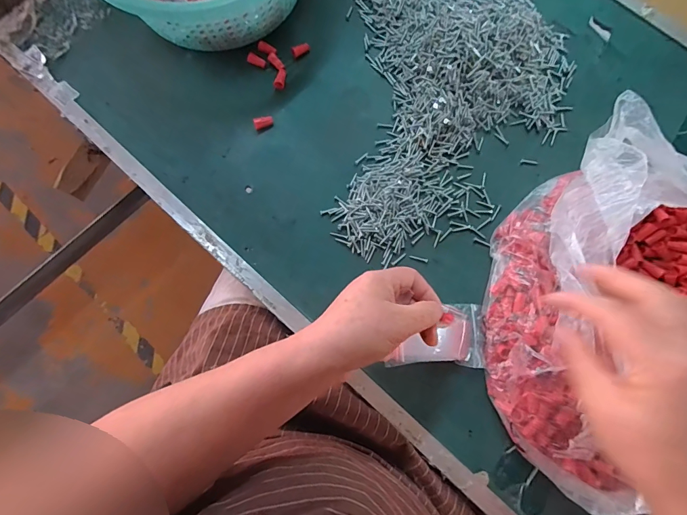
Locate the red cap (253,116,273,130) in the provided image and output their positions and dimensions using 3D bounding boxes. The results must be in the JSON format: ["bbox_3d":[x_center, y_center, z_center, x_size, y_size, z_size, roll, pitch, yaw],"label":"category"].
[{"bbox_3d":[-0.097,-0.163,0.458,0.023,0.013,0.013,-26,79,-5],"label":"red cap"}]

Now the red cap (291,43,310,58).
[{"bbox_3d":[-0.053,-0.257,0.468,0.023,0.013,0.012,-27,80,-5],"label":"red cap"}]

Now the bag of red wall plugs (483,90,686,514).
[{"bbox_3d":[0.306,0.067,0.366,0.323,0.092,0.358,25,80,5],"label":"bag of red wall plugs"}]

